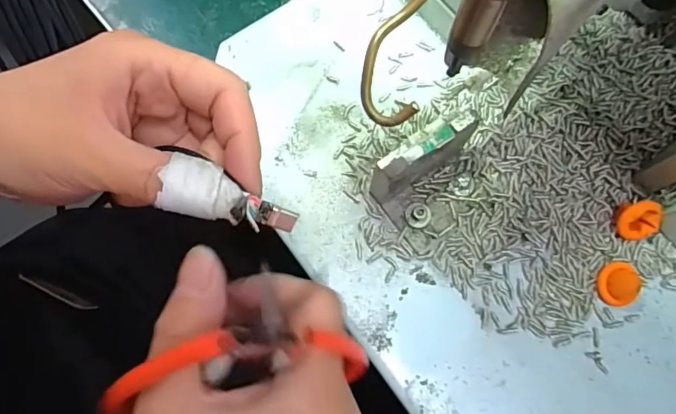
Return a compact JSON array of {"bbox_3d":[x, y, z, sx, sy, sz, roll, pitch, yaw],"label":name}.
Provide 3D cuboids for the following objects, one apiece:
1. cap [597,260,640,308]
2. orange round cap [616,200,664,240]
[{"bbox_3d":[0.128,0.035,0.219,0.015,0.012,0.020,-4,74,0],"label":"cap"},{"bbox_3d":[0.142,0.006,0.226,0.020,0.007,0.021,-8,117,10],"label":"orange round cap"}]

